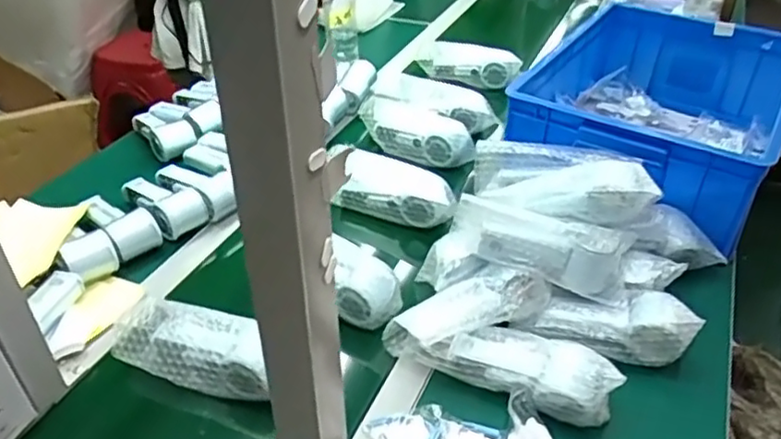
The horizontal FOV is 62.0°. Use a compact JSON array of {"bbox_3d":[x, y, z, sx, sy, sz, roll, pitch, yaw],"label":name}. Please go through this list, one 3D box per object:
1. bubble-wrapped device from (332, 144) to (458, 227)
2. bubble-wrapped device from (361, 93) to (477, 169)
[{"bbox_3d":[0.006,-0.048,0.944,0.192,0.080,0.059,14,37,18],"label":"bubble-wrapped device"},{"bbox_3d":[0.038,-0.144,1.076,0.224,0.072,0.059,30,44,35],"label":"bubble-wrapped device"}]

